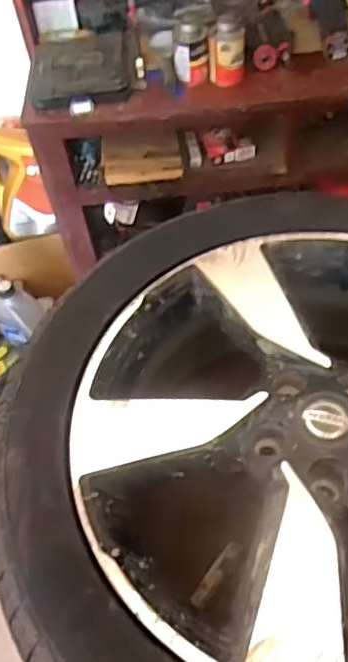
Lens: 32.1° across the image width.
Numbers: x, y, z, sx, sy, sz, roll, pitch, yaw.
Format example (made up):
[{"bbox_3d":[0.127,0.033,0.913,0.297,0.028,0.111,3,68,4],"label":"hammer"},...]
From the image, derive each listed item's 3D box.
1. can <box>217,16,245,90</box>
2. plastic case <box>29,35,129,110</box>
[{"bbox_3d":[0.105,-0.517,1.127,0.053,0.115,0.056,-2,53,2],"label":"can"},{"bbox_3d":[-0.183,-0.520,1.188,0.198,0.037,0.206,-5,53,-1],"label":"plastic case"}]

